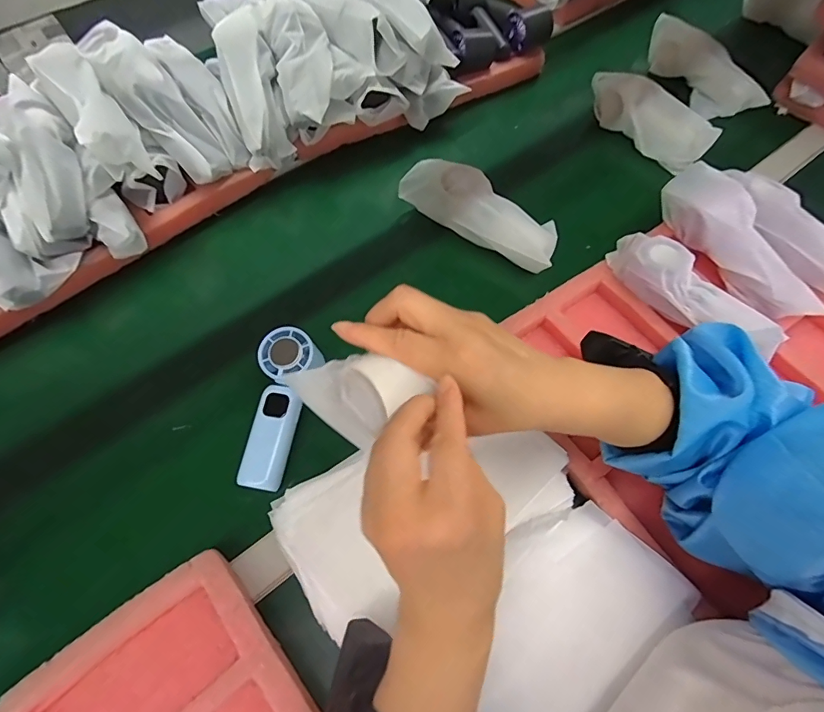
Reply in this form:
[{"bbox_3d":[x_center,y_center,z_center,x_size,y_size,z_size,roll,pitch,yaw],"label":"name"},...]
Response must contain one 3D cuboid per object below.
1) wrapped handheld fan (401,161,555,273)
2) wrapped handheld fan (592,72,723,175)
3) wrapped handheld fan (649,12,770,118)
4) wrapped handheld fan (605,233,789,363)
[{"bbox_3d":[0.085,-0.180,0.548,0.200,0.057,0.065,31,67,16],"label":"wrapped handheld fan"},{"bbox_3d":[0.331,-0.333,0.634,0.046,0.057,0.187,-35,67,-16],"label":"wrapped handheld fan"},{"bbox_3d":[0.442,-0.435,0.694,0.032,0.068,0.192,-38,80,-18],"label":"wrapped handheld fan"},{"bbox_3d":[0.284,-0.066,0.461,0.056,0.042,0.179,-38,68,-18],"label":"wrapped handheld fan"}]

